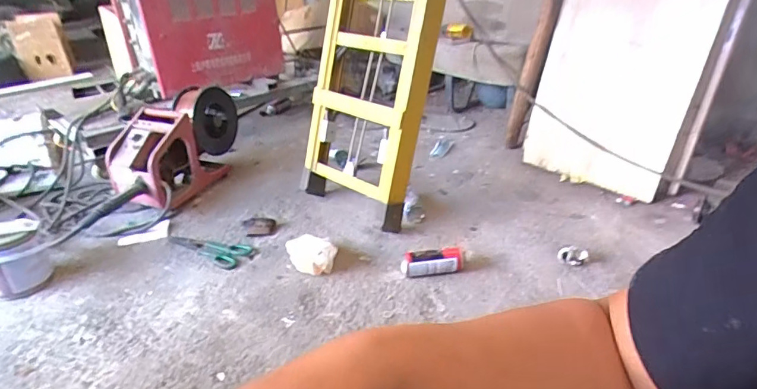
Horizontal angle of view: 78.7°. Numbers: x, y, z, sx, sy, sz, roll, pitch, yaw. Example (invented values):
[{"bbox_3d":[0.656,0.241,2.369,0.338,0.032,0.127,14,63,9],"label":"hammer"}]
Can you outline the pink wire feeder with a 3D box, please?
[{"bbox_3d":[-0.761,-0.173,1.742,0.253,0.344,0.534,4,28,10],"label":"pink wire feeder"}]

